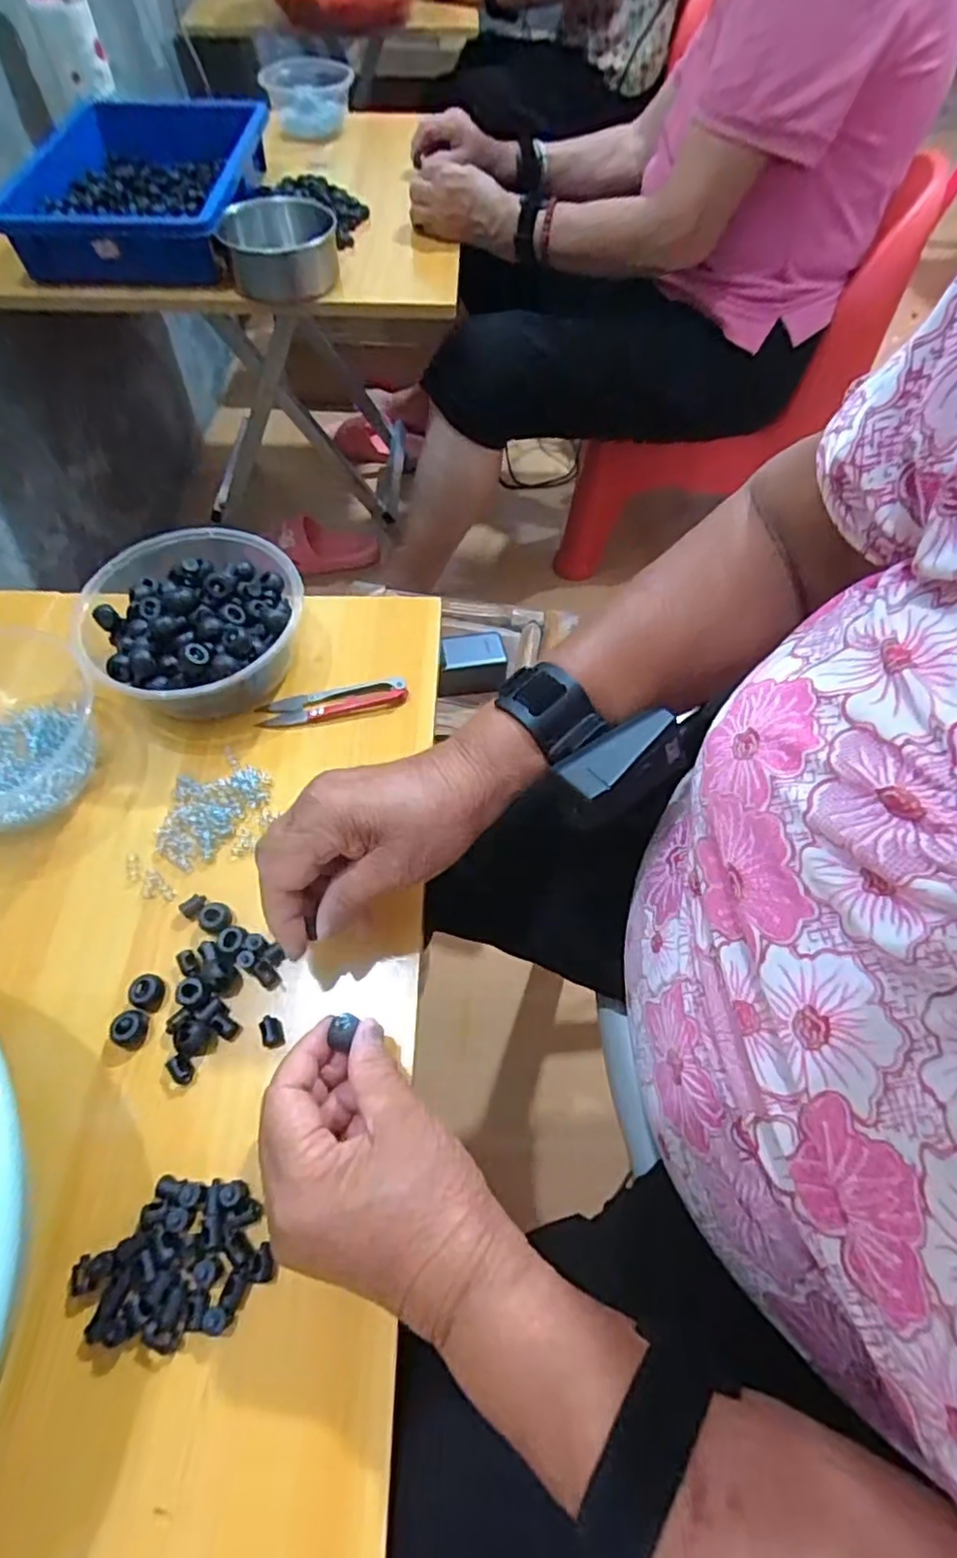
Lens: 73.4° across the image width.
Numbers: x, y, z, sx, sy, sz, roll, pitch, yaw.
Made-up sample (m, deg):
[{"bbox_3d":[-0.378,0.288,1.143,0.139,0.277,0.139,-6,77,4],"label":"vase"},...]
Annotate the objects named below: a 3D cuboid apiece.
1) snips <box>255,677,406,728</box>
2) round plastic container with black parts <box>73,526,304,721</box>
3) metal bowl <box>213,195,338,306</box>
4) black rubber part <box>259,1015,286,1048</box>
[{"bbox_3d":[-0.101,-0.053,0.445,0.102,0.010,0.023,-9,61,-4],"label":"snips"},{"bbox_3d":[-0.190,-0.104,0.441,0.153,0.062,0.146,0,60,1],"label":"round plastic container with black parts"},{"bbox_3d":[-0.220,-0.589,0.722,0.119,0.064,0.100,-22,62,-11],"label":"metal bowl"},{"bbox_3d":[-0.109,0.133,0.339,0.011,0.009,0.016,-26,63,-13],"label":"black rubber part"}]

